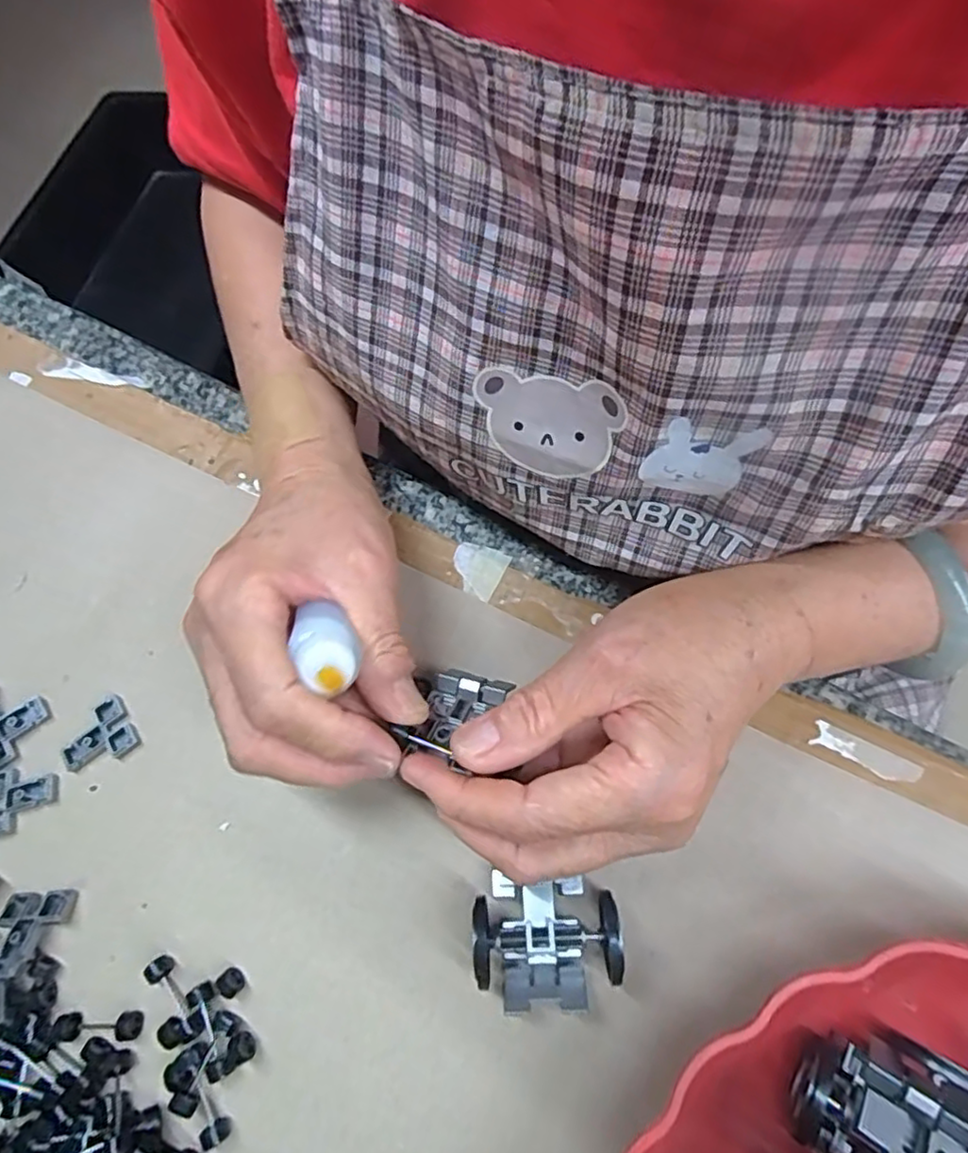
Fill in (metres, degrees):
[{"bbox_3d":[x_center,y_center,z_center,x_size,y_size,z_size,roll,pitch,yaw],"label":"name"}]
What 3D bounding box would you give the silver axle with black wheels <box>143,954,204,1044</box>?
[{"bbox_3d":[-0.111,0.151,0.233,0.008,0.006,0.032,-44,68,-12],"label":"silver axle with black wheels"}]

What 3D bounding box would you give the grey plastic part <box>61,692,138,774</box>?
[{"bbox_3d":[-0.166,0.069,0.279,0.030,0.004,0.029,-36,66,-9],"label":"grey plastic part"}]

